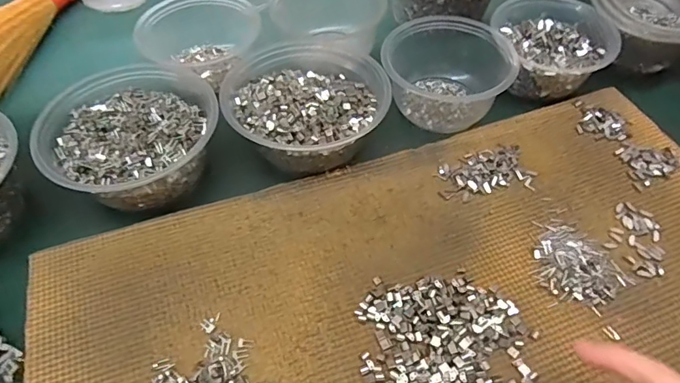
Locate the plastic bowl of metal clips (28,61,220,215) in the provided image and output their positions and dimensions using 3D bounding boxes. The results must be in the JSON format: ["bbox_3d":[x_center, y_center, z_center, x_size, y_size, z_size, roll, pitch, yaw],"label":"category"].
[{"bbox_3d":[-0.167,-0.044,0.398,0.131,0.054,0.122,-1,53,1],"label":"plastic bowl of metal clips"}]

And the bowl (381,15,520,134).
[{"bbox_3d":[0.098,-0.112,0.446,0.114,0.056,0.096,4,53,4],"label":"bowl"}]

